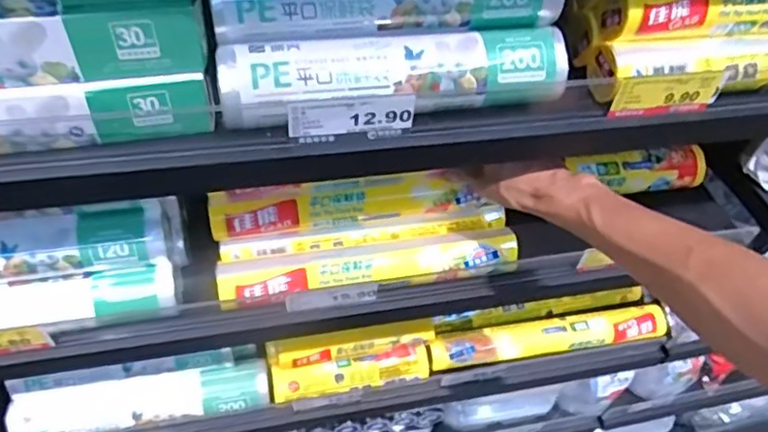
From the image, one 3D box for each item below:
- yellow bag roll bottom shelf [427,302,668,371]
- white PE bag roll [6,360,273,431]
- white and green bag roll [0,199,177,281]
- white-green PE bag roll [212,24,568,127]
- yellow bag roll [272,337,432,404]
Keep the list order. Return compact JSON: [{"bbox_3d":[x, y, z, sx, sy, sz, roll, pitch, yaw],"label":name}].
[{"bbox_3d":[0.236,0.166,0.851,0.352,0.040,0.053,-6,50,-10],"label":"yellow bag roll bottom shelf"},{"bbox_3d":[-0.295,0.223,0.727,0.303,0.051,0.056,-7,50,-11],"label":"white PE bag roll"},{"bbox_3d":[-0.319,0.024,0.524,0.252,0.057,0.057,-8,51,-12],"label":"white and green bag roll"},{"bbox_3d":[0.010,-0.102,0.430,0.254,0.046,0.047,-7,51,-11],"label":"white-green PE bag roll"},{"bbox_3d":[-0.040,0.193,0.771,0.208,0.061,0.044,-7,51,-11],"label":"yellow bag roll"}]

